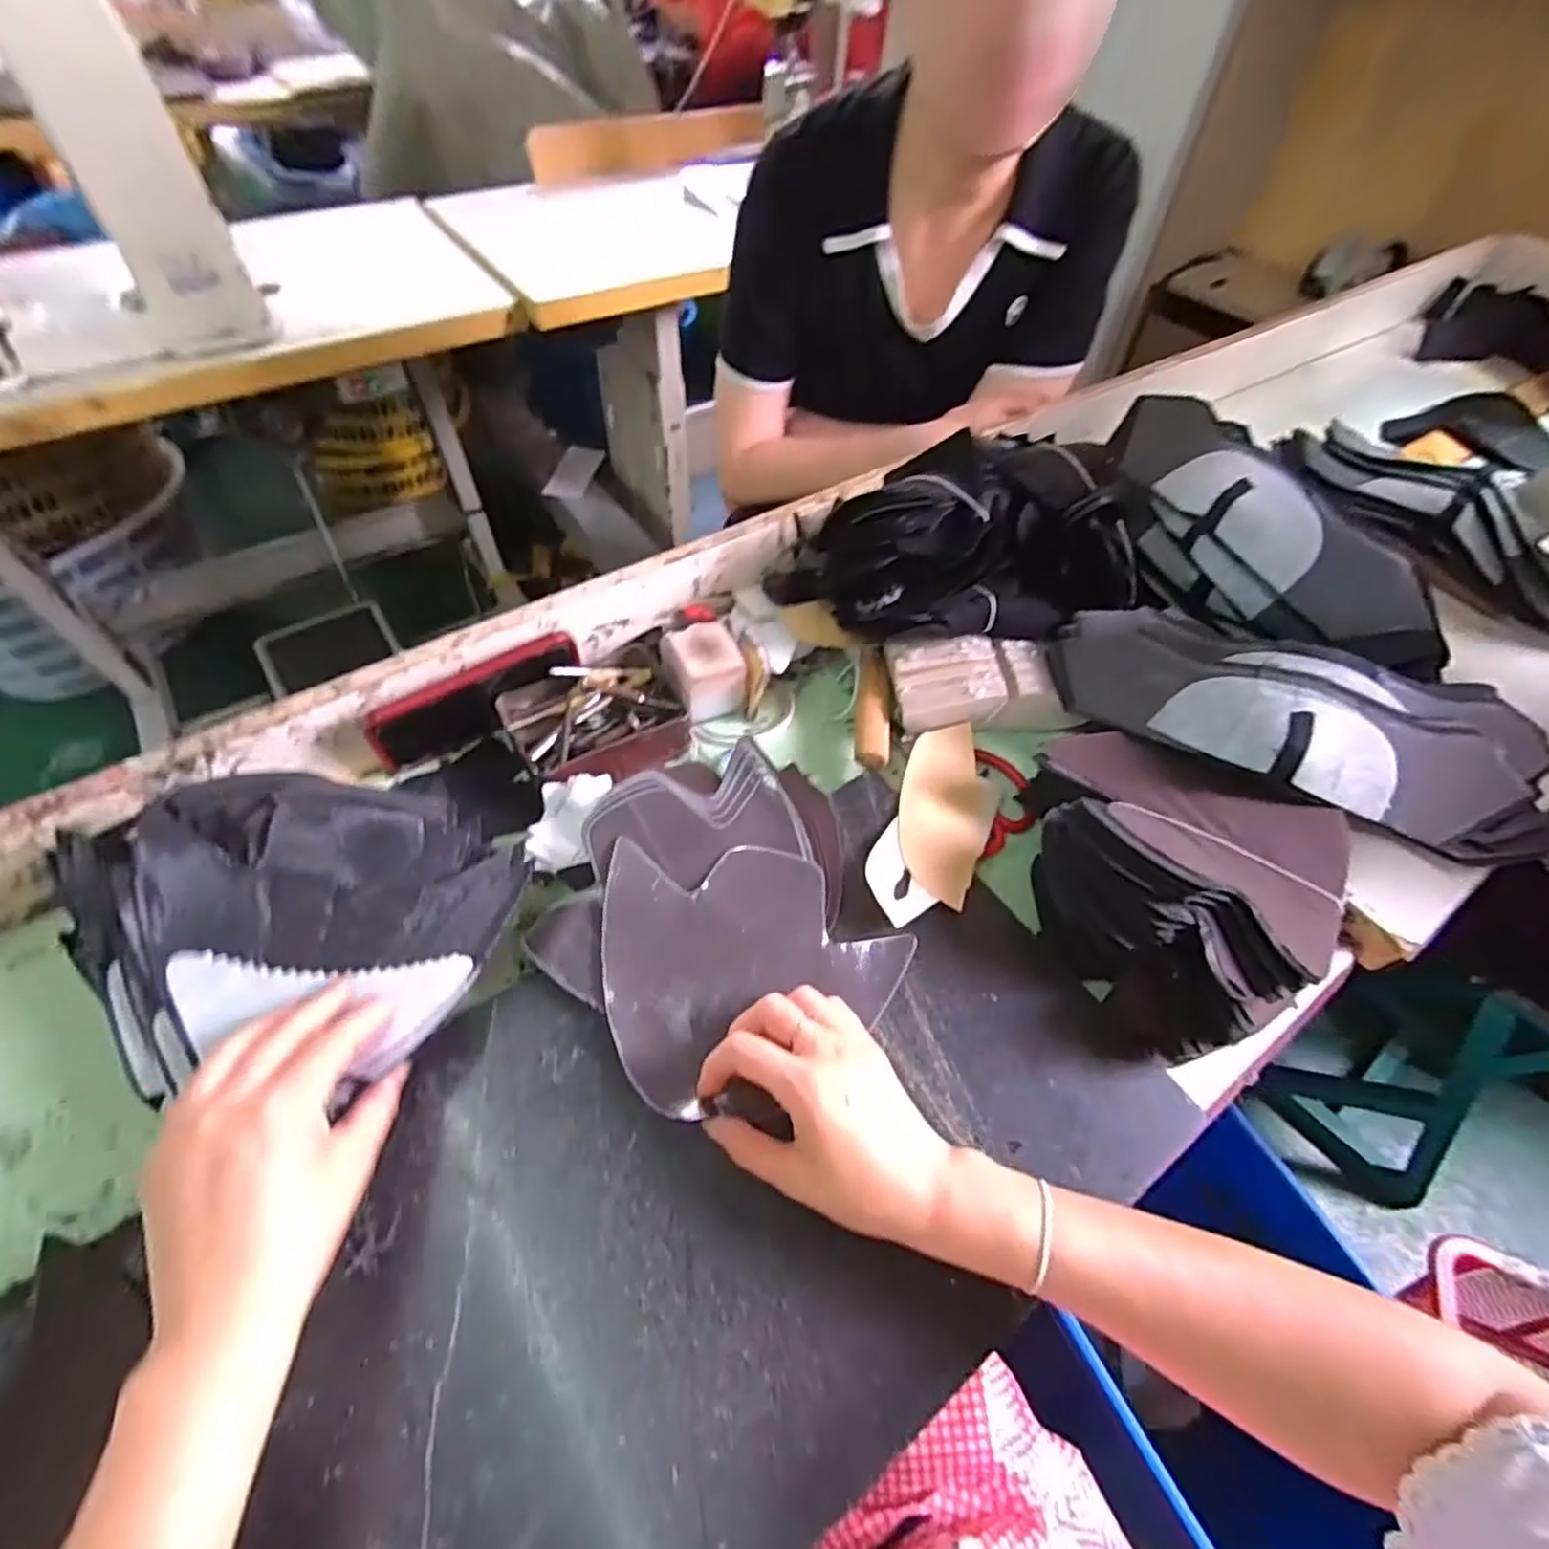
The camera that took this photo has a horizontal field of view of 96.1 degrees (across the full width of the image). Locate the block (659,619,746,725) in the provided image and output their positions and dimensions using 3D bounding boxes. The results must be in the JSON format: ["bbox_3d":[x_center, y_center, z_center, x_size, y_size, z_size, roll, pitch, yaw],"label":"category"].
[{"bbox_3d":[-0.054,-0.084,0.561,0.064,0.043,0.067,-15,56,-13],"label":"block"}]

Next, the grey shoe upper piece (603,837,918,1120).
[{"bbox_3d":[-0.012,0.119,0.429,0.188,0.019,0.153,1,54,-2],"label":"grey shoe upper piece"}]

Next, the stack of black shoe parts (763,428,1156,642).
[{"bbox_3d":[0.156,-0.182,0.575,0.280,0.097,0.184,-18,57,-15],"label":"stack of black shoe parts"}]

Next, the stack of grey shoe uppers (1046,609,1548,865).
[{"bbox_3d":[0.377,-0.028,0.486,0.361,0.088,0.134,19,56,11],"label":"stack of grey shoe uppers"}]

